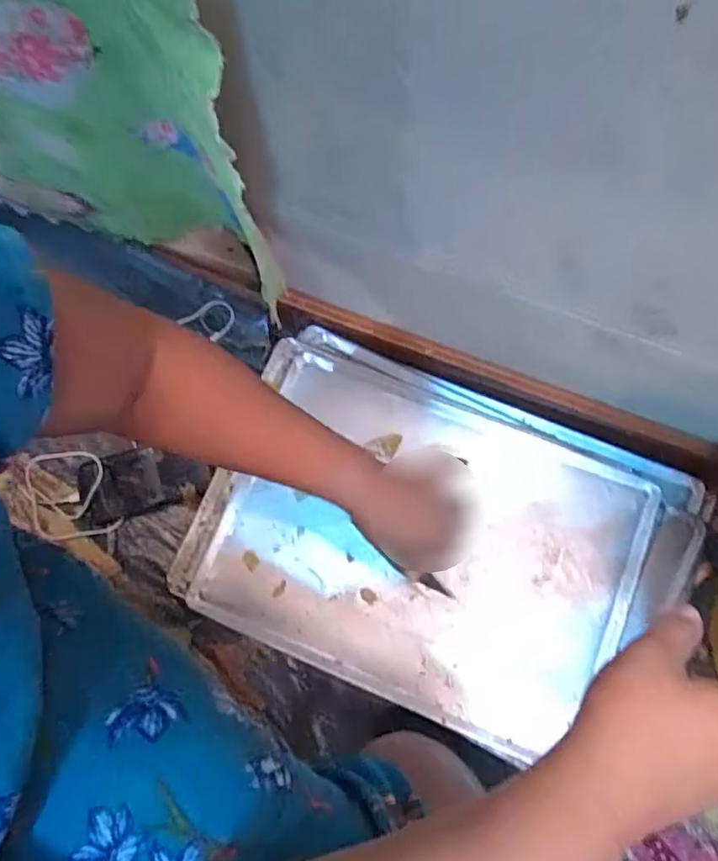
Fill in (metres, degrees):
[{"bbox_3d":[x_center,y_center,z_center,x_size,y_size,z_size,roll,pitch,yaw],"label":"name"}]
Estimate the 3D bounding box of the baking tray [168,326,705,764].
[{"bbox_3d":[0.096,0.120,0.678,0.536,0.042,0.372,23,76,6],"label":"baking tray"}]

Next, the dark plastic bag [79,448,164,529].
[{"bbox_3d":[-0.317,0.074,0.780,0.102,0.021,0.080,-22,76,-6],"label":"dark plastic bag"}]

